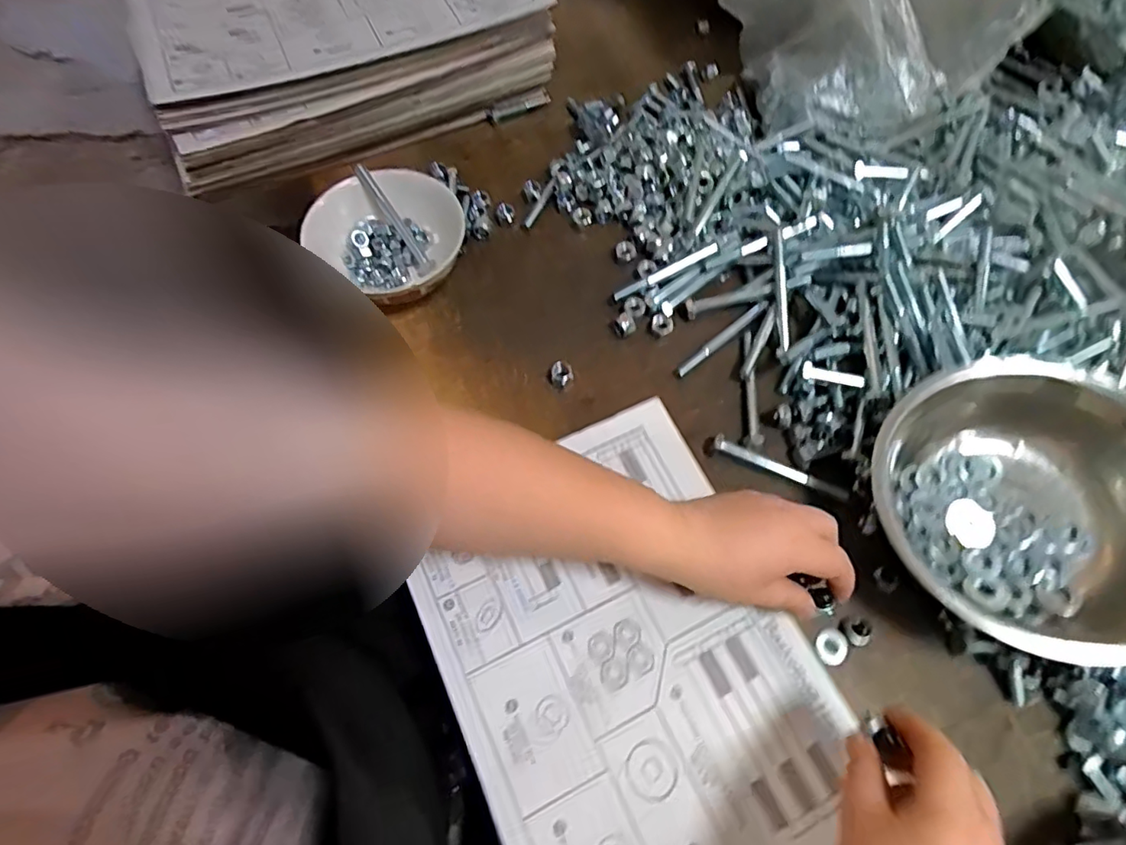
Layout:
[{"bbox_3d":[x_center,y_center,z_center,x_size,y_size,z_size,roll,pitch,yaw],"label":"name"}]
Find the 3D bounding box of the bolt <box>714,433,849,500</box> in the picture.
[{"bbox_3d":[0.165,0.036,0.437,0.104,0.013,0.009,23,66,11],"label":"bolt"}]

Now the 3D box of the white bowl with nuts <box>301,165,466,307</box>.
[{"bbox_3d":[-0.142,-0.159,0.505,0.130,0.058,0.113,40,70,18],"label":"white bowl with nuts"}]

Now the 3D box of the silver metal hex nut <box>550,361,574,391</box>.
[{"bbox_3d":[-0.001,-0.040,0.473,0.019,0.012,0.021,-9,64,-4],"label":"silver metal hex nut"}]

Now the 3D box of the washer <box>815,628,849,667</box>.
[{"bbox_3d":[0.180,0.150,0.384,0.021,0.004,0.022,0,64,0],"label":"washer"}]

